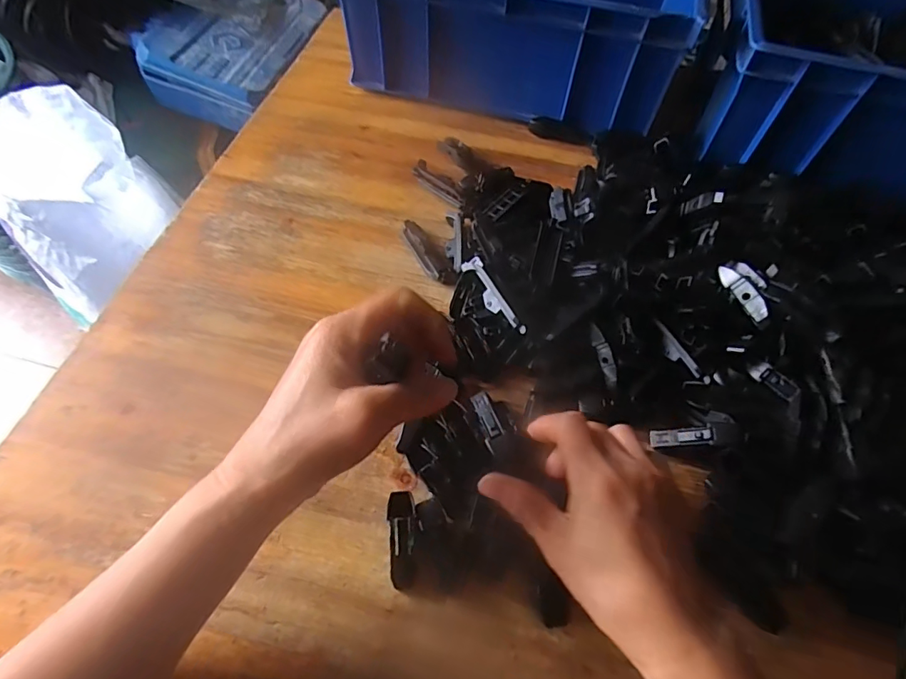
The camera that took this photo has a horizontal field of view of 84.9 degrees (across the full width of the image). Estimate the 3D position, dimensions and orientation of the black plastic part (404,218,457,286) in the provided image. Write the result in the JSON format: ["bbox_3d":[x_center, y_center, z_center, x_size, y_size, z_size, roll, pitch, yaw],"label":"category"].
[{"bbox_3d":[-0.020,-0.073,0.414,0.020,0.012,0.075,-26,62,-18],"label":"black plastic part"}]

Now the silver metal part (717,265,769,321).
[{"bbox_3d":[0.198,-0.034,0.339,0.011,0.009,0.048,-9,58,-8],"label":"silver metal part"}]

